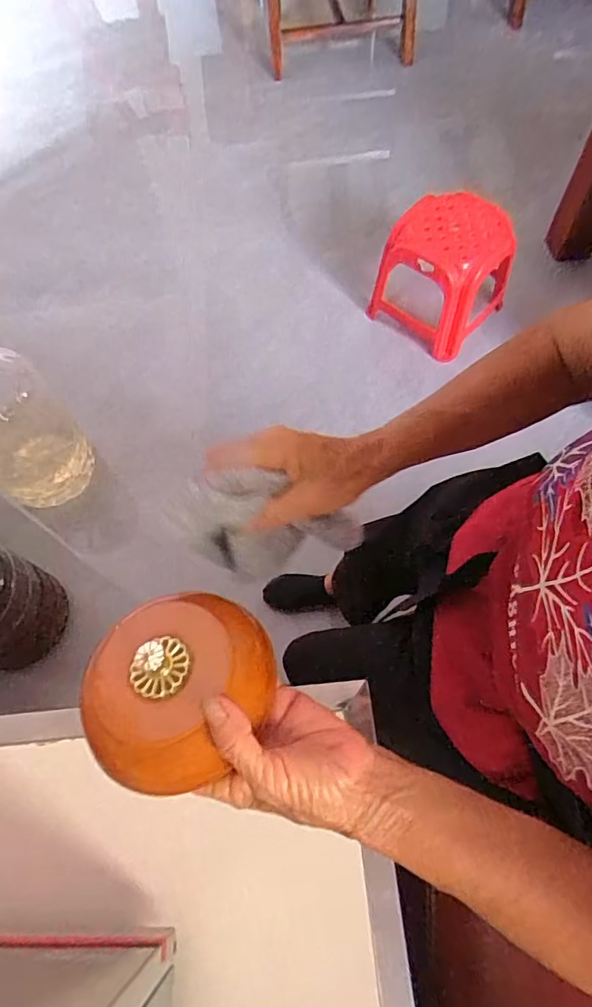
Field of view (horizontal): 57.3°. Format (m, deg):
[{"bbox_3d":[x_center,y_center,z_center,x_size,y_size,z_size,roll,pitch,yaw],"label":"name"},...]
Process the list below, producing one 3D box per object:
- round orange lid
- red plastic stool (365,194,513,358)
[{"bbox_3d":[-0.076,0.108,0.330,0.106,0.036,0.120,39,73,17],"label":"round orange lid"},{"bbox_3d":[0.398,-0.604,1.450,0.293,0.291,0.279,-40,70,-15],"label":"red plastic stool"}]

